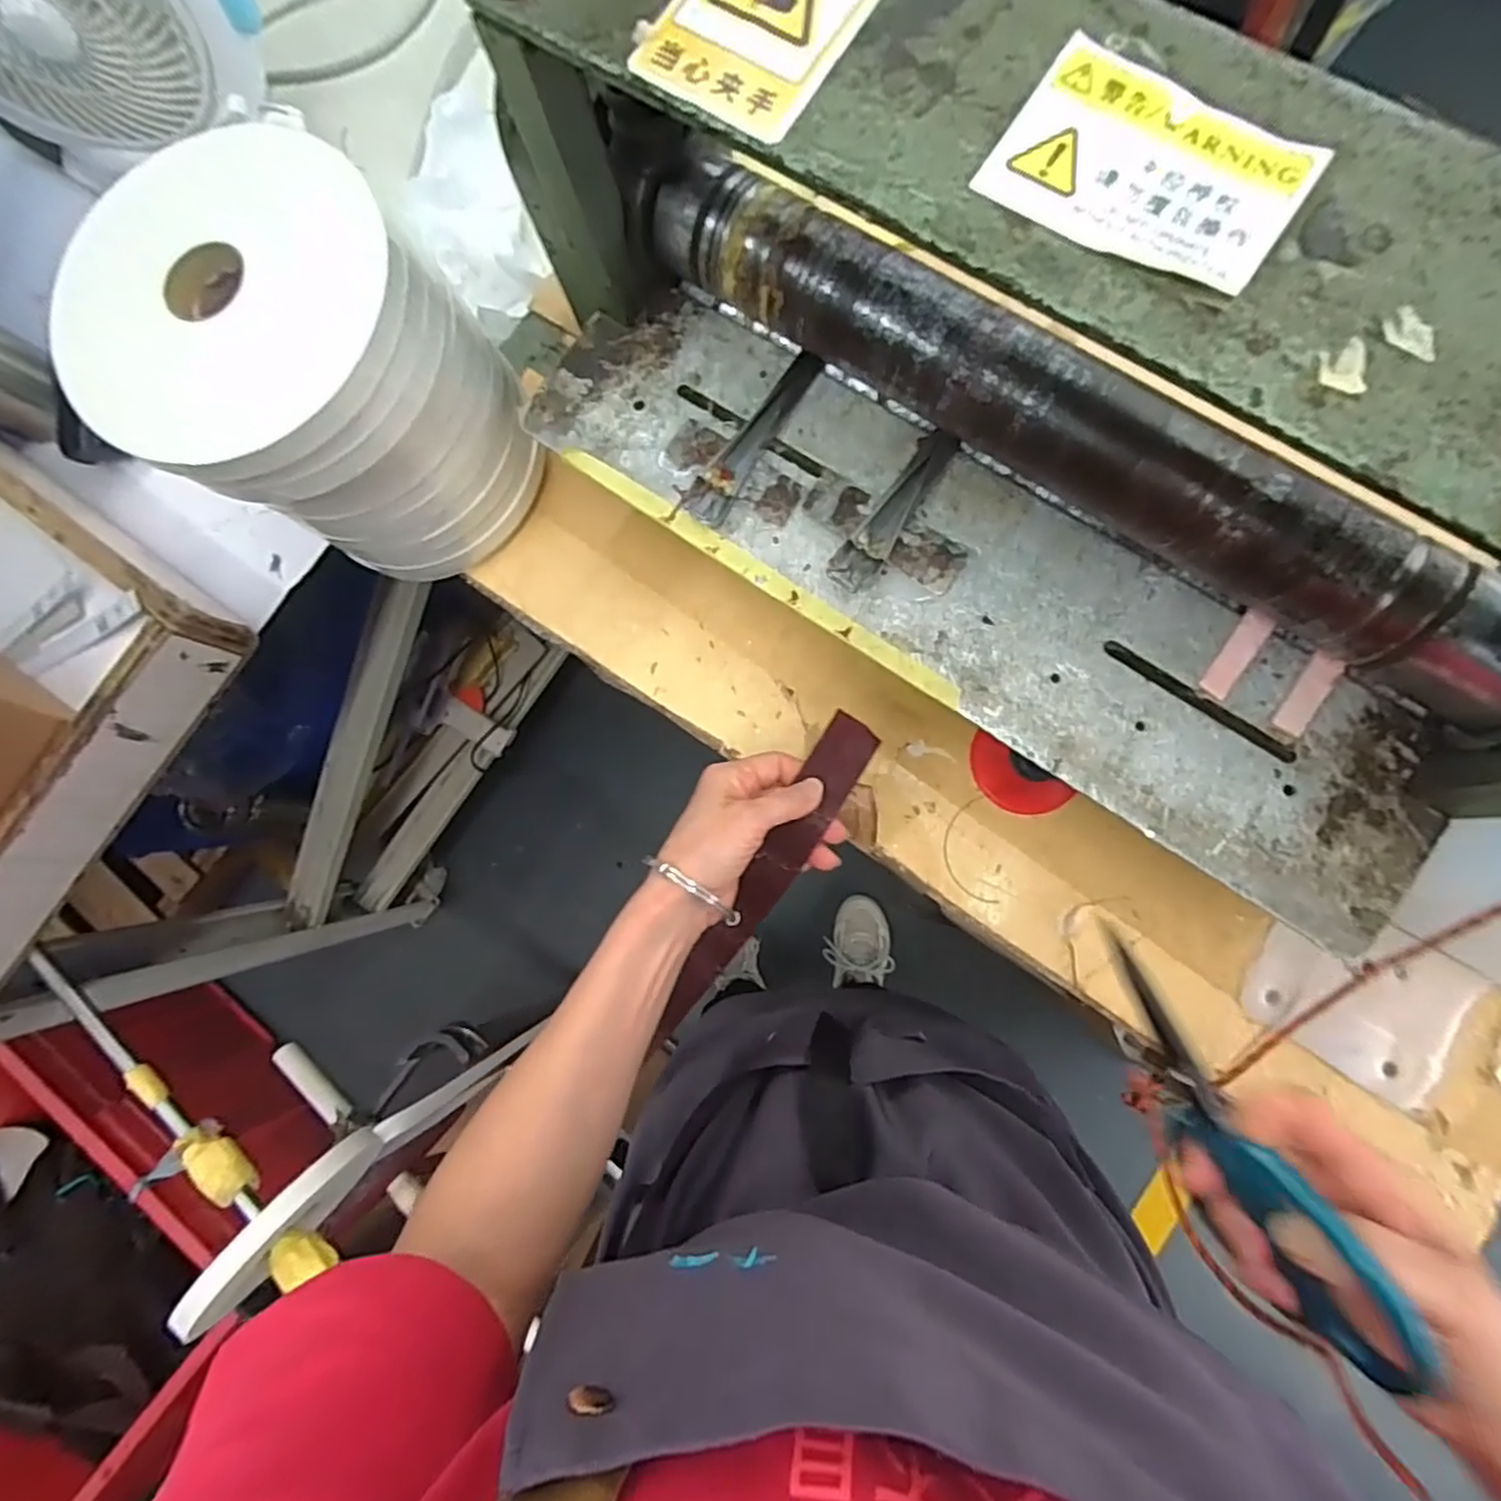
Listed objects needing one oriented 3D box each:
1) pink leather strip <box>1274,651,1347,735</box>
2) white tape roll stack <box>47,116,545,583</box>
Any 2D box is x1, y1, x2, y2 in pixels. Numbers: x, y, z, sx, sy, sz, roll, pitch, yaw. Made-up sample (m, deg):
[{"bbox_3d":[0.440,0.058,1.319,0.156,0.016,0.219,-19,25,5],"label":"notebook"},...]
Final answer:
[{"bbox_3d":[0.272,-0.027,0.337,0.013,0.004,0.041,33,94,19],"label":"pink leather strip"},{"bbox_3d":[-0.229,-0.196,0.399,0.139,0.201,0.145,23,86,7],"label":"white tape roll stack"}]

